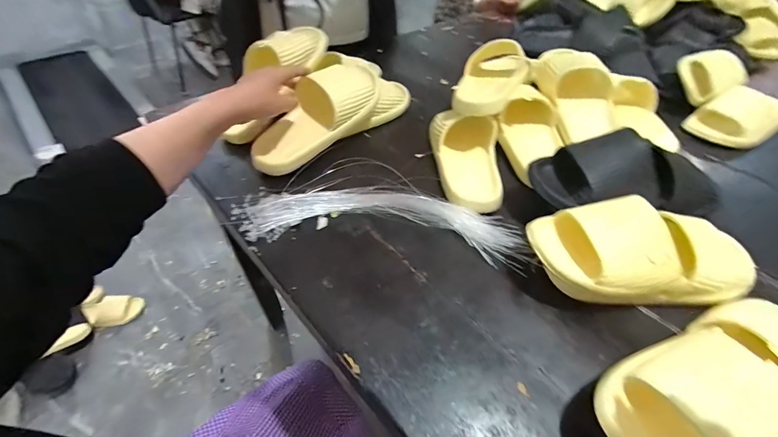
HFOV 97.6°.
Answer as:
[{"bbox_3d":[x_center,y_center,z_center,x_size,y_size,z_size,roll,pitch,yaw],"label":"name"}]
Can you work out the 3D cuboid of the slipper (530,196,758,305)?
[{"bbox_3d":[0.304,0.040,0.387,0.283,0.091,0.097,-1,46,-6],"label":"slipper"}]

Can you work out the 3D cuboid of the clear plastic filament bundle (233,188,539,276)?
[{"bbox_3d":[-0.010,0.002,0.452,0.379,0.020,0.104,7,46,2],"label":"clear plastic filament bundle"}]

